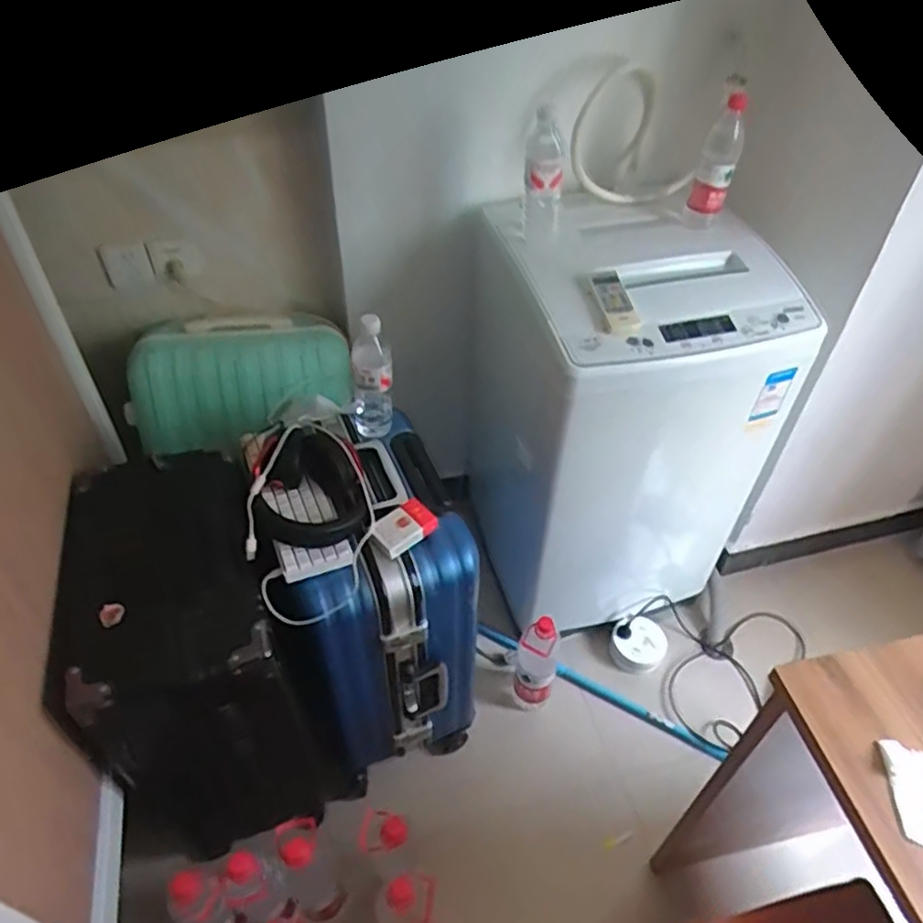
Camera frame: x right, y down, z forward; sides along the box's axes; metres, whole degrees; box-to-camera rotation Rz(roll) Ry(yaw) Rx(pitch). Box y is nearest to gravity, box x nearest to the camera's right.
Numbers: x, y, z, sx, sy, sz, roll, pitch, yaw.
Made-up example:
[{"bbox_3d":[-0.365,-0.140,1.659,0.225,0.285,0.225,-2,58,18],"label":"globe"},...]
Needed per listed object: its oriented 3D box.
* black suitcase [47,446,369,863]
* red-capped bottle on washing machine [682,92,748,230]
[{"bbox_3d":[-0.430,0.362,1.238,0.324,0.640,0.440,-12,47,-14],"label":"black suitcase"},{"bbox_3d":[0.451,-0.517,1.227,0.059,0.238,0.065,23,49,20],"label":"red-capped bottle on washing machine"}]

